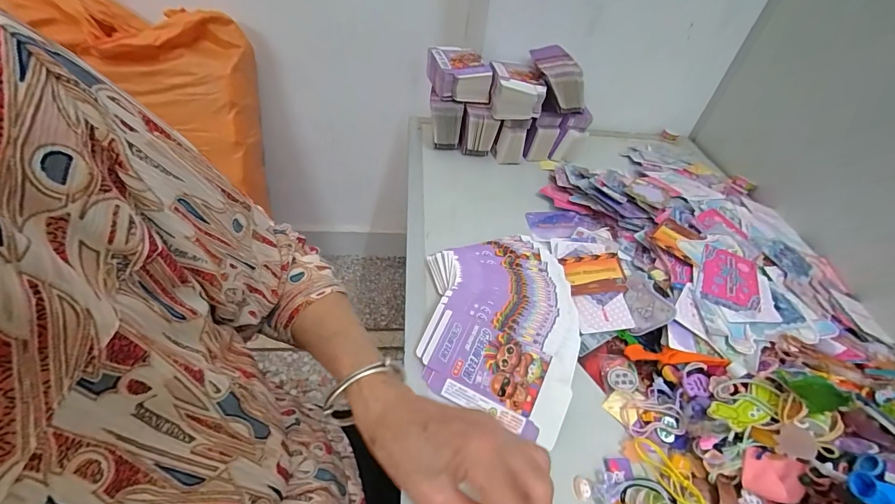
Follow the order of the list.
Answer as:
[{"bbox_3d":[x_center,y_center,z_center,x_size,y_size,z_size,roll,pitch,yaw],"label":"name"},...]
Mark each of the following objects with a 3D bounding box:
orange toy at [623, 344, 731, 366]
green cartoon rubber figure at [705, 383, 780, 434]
[{"bbox_3d":[0.241,0.111,0.410,0.093,0.013,0.022,-1,38,30],"label":"orange toy"},{"bbox_3d":[0.277,0.145,0.355,0.062,0.005,0.029,-22,48,-3],"label":"green cartoon rubber figure"}]

